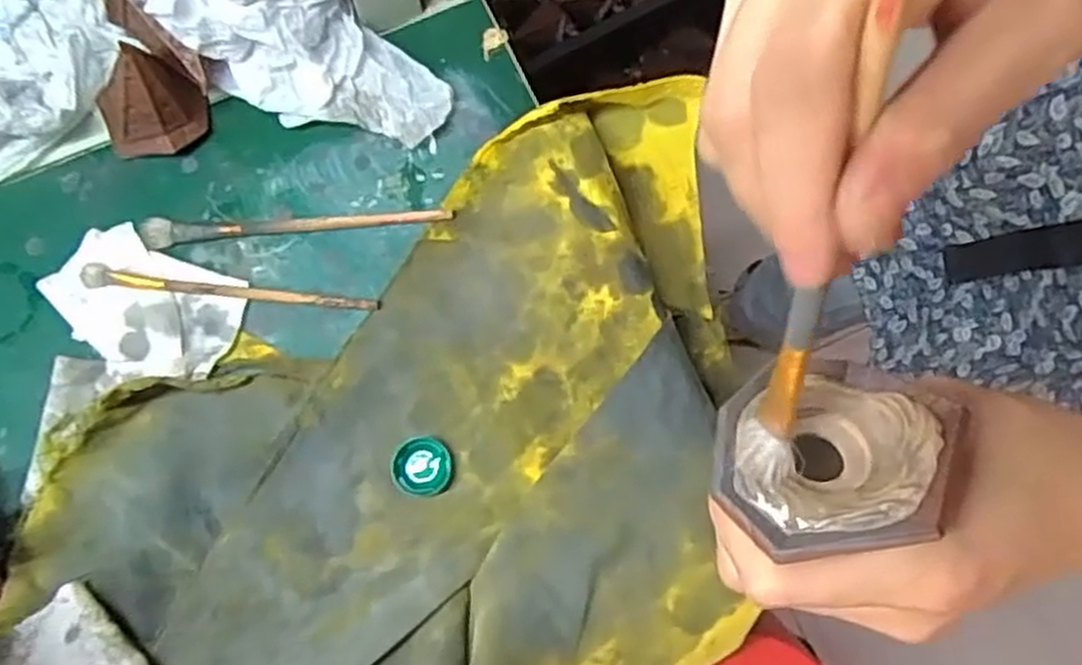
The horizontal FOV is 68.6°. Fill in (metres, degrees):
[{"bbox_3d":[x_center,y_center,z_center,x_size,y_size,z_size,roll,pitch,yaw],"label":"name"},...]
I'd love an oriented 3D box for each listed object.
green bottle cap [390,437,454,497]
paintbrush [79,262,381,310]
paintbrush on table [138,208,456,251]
[{"bbox_3d":[-0.067,0.076,0.445,0.033,0.010,0.031,0,77,-1],"label":"green bottle cap"},{"bbox_3d":[-0.183,-0.024,0.467,0.171,0.010,0.013,7,77,0],"label":"paintbrush"},{"bbox_3d":[-0.146,-0.068,0.477,0.182,0.015,0.016,-7,77,-3],"label":"paintbrush on table"}]

